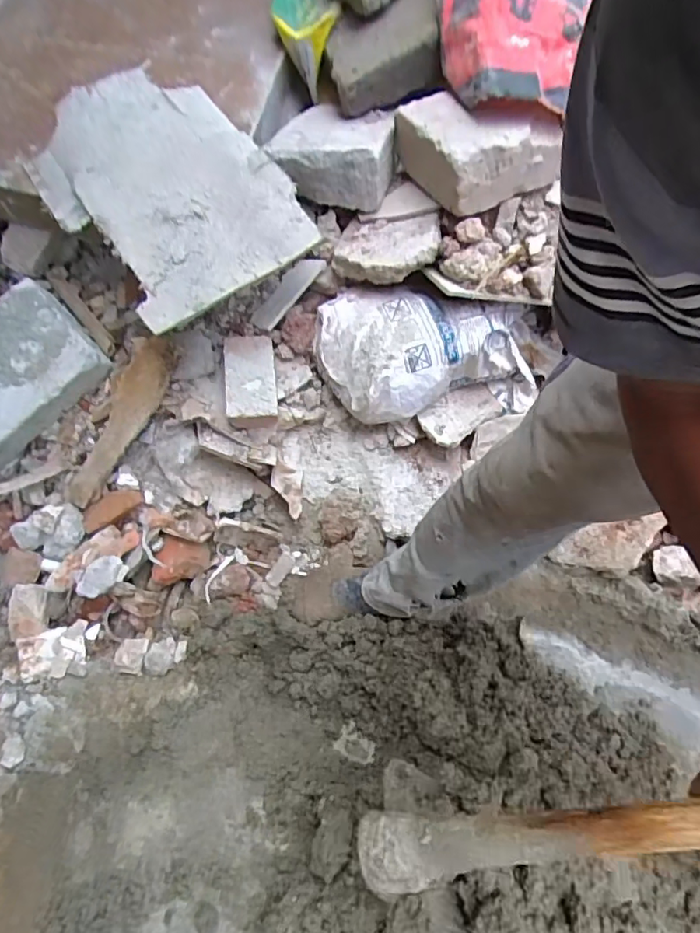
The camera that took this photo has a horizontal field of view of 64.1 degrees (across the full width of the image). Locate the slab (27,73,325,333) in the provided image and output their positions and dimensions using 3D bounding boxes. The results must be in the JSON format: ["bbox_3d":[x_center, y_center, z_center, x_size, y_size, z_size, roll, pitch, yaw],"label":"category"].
[{"bbox_3d":[-0.289,-0.441,0.884,0.325,0.031,0.412,-33,84,-10],"label":"slab"}]

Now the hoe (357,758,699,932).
[{"bbox_3d":[0.273,0.268,0.399,0.553,0.097,0.159,-20,47,21],"label":"hoe"}]

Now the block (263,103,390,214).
[{"bbox_3d":[-0.030,-0.532,0.972,0.205,0.109,0.132,5,51,4],"label":"block"}]

